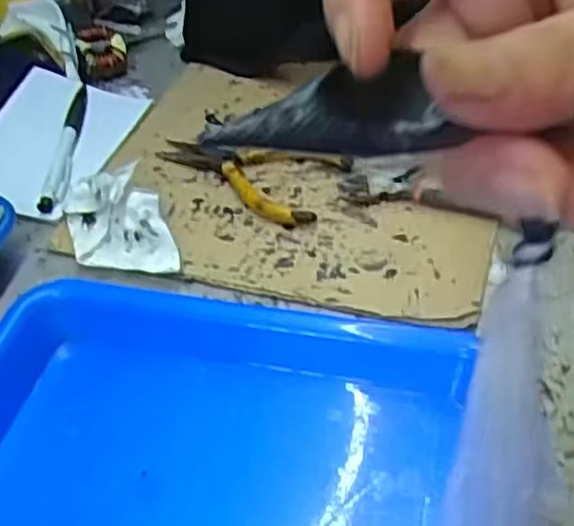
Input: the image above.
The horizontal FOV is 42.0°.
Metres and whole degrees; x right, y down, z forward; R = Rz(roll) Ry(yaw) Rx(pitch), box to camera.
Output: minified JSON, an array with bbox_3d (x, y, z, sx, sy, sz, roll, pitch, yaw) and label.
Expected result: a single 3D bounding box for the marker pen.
[{"bbox_3d":[-0.148,-0.083,0.505,0.017,0.011,0.124,-4,46,3],"label":"marker pen"}]

